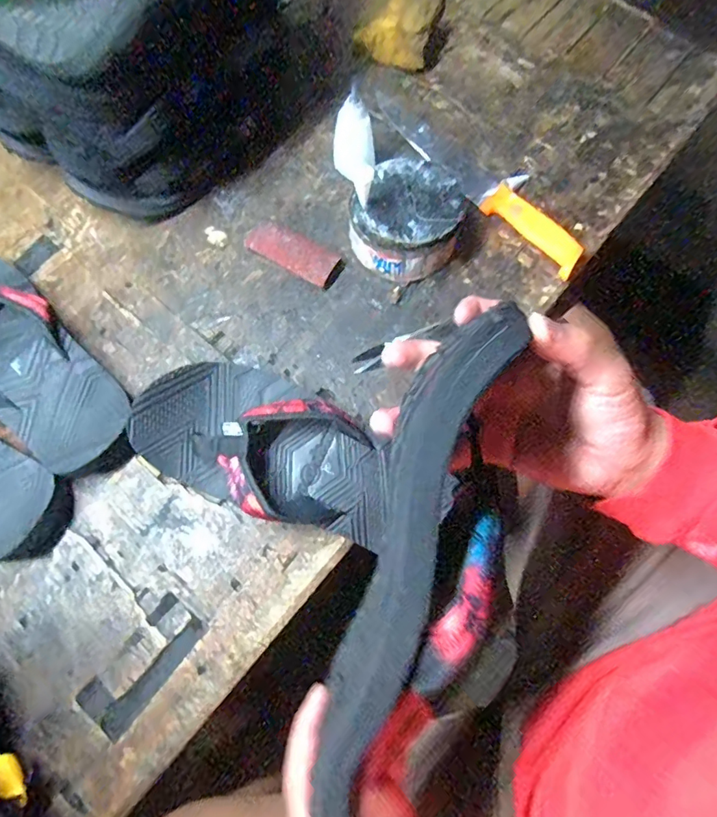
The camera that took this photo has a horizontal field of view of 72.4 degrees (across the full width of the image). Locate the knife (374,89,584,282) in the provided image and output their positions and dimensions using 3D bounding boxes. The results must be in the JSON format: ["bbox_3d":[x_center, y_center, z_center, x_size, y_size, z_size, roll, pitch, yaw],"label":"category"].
[{"bbox_3d":[0.124,-0.246,0.506,0.055,0.017,0.284,-40,75,-10],"label":"knife"}]

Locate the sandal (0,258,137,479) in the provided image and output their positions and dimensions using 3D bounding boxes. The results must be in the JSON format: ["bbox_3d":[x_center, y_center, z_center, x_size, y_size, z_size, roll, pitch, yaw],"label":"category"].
[{"bbox_3d":[-0.309,-0.055,0.432,0.269,0.063,0.102,36,77,13],"label":"sandal"}]

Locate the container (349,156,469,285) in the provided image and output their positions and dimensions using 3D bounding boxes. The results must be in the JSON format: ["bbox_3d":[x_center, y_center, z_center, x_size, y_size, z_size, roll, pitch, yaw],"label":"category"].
[{"bbox_3d":[0.049,-0.176,0.458,0.092,0.065,0.096,-1,72,2],"label":"container"}]

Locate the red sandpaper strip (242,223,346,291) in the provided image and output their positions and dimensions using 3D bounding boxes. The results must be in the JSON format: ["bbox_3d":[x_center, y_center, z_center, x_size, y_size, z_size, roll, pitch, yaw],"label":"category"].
[{"bbox_3d":[-0.063,-0.149,0.479,0.095,0.015,0.039,30,75,11],"label":"red sandpaper strip"}]

